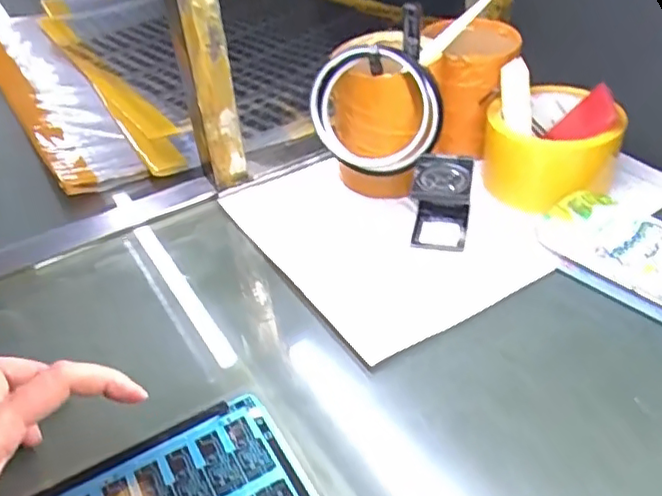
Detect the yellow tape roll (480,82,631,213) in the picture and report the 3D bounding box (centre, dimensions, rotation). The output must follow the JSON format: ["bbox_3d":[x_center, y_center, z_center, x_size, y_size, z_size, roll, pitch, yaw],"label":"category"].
[{"bbox_3d":[0.164,-0.069,0.457,0.081,0.069,0.080,-3,39,2],"label":"yellow tape roll"}]

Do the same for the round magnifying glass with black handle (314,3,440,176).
[{"bbox_3d":[0.029,-0.098,0.419,0.087,0.105,0.023,-12,27,13],"label":"round magnifying glass with black handle"}]

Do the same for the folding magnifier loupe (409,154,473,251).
[{"bbox_3d":[0.076,-0.032,0.425,0.038,0.056,0.041,5,40,12],"label":"folding magnifier loupe"}]

